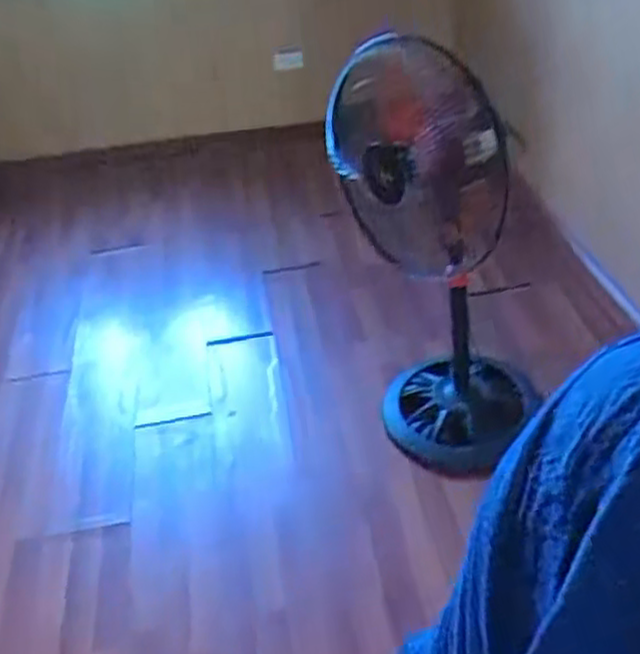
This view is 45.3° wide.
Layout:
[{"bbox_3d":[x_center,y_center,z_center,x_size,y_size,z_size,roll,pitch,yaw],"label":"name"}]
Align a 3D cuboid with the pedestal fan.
[{"bbox_3d":[0.253,-0.121,1.698,0.377,0.986,0.318,-22,40,-17],"label":"pedestal fan"}]

